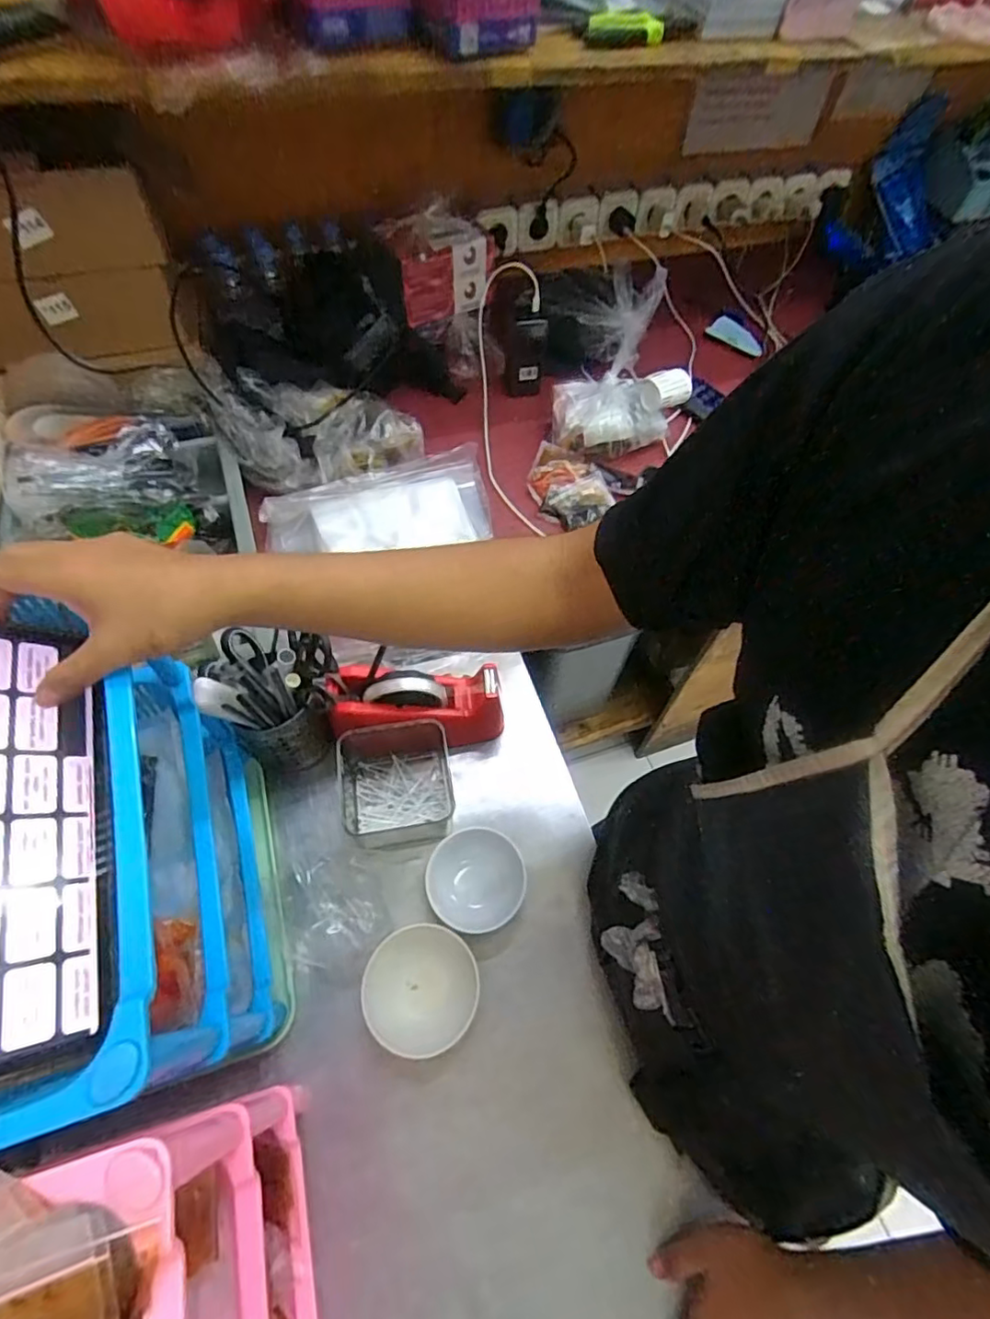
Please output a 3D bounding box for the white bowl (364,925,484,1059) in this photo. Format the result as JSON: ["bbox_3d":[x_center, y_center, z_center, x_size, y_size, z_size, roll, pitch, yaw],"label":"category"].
[{"bbox_3d":[-0.071,0.319,0.570,0.106,0.049,0.106,1,59,-2],"label":"white bowl"}]

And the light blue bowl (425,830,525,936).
[{"bbox_3d":[-0.020,0.234,0.617,0.101,0.057,0.110,30,62,15],"label":"light blue bowl"}]

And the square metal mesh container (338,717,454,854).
[{"bbox_3d":[-0.112,0.140,0.654,0.127,0.070,0.123,-9,60,-8],"label":"square metal mesh container"}]

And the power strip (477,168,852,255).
[{"bbox_3d":[0.342,-0.872,1.137,0.791,0.076,0.047,-15,34,-12],"label":"power strip"}]

